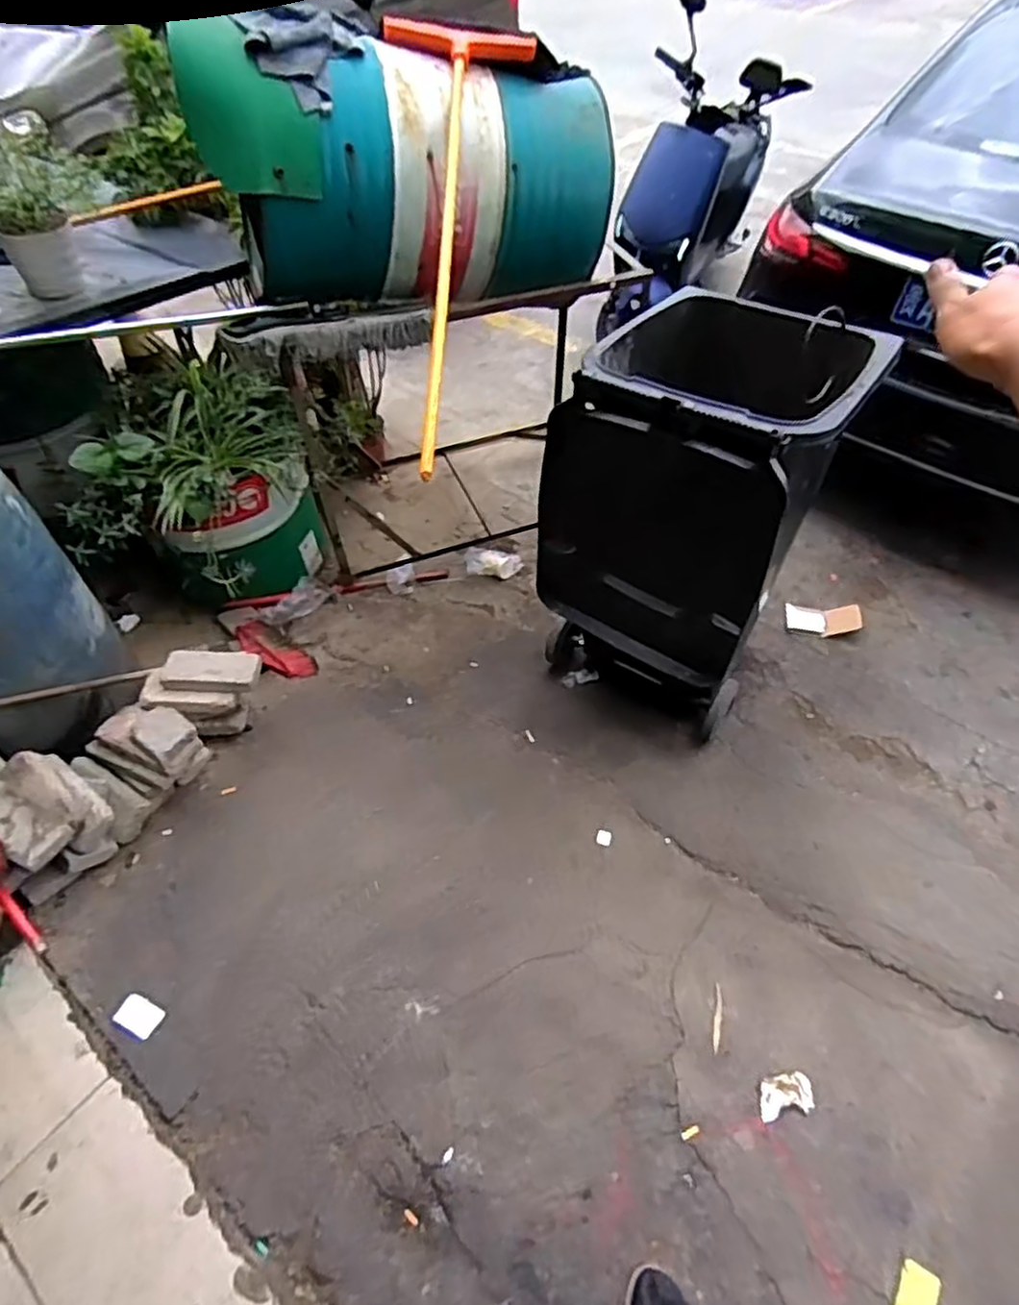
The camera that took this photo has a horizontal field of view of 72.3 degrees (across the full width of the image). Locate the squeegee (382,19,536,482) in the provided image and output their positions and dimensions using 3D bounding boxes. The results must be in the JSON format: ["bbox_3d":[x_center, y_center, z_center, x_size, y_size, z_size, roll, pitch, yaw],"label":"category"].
[{"bbox_3d":[-0.141,-0.893,1.532,0.326,0.078,1.067,3,81,-1],"label":"squeegee"}]

